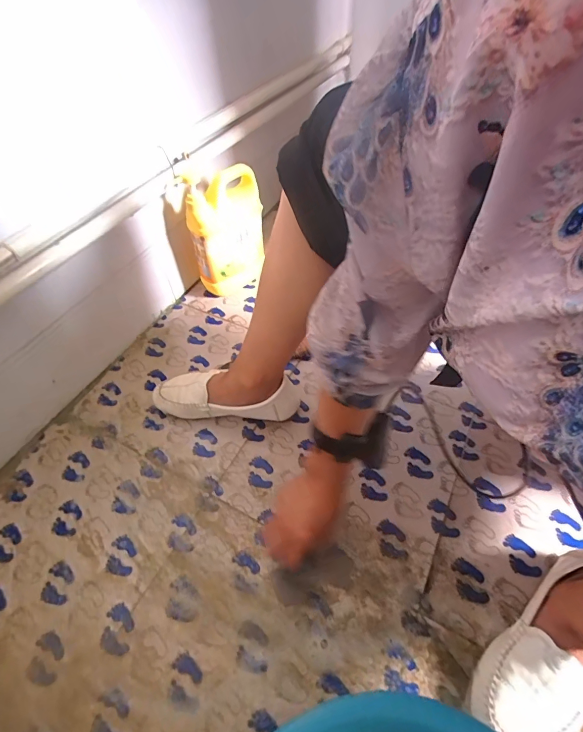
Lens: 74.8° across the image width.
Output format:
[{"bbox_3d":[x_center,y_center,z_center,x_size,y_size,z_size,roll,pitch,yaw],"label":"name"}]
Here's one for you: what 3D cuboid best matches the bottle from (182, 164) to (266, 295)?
[{"bbox_3d":[-0.125,-0.253,0.744,0.079,0.235,0.143,35,59,25],"label":"bottle"}]

